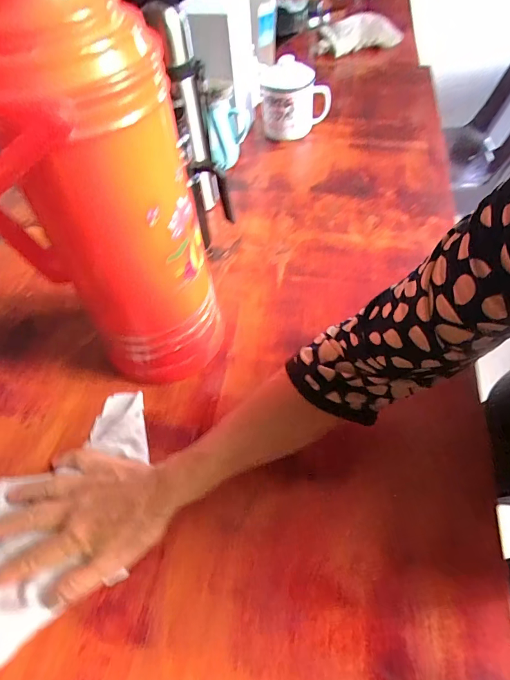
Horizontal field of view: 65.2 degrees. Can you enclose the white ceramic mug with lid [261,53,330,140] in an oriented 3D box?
[{"bbox_3d":[0.075,-0.448,0.735,0.127,0.122,0.091,1,53,5],"label":"white ceramic mug with lid"}]

